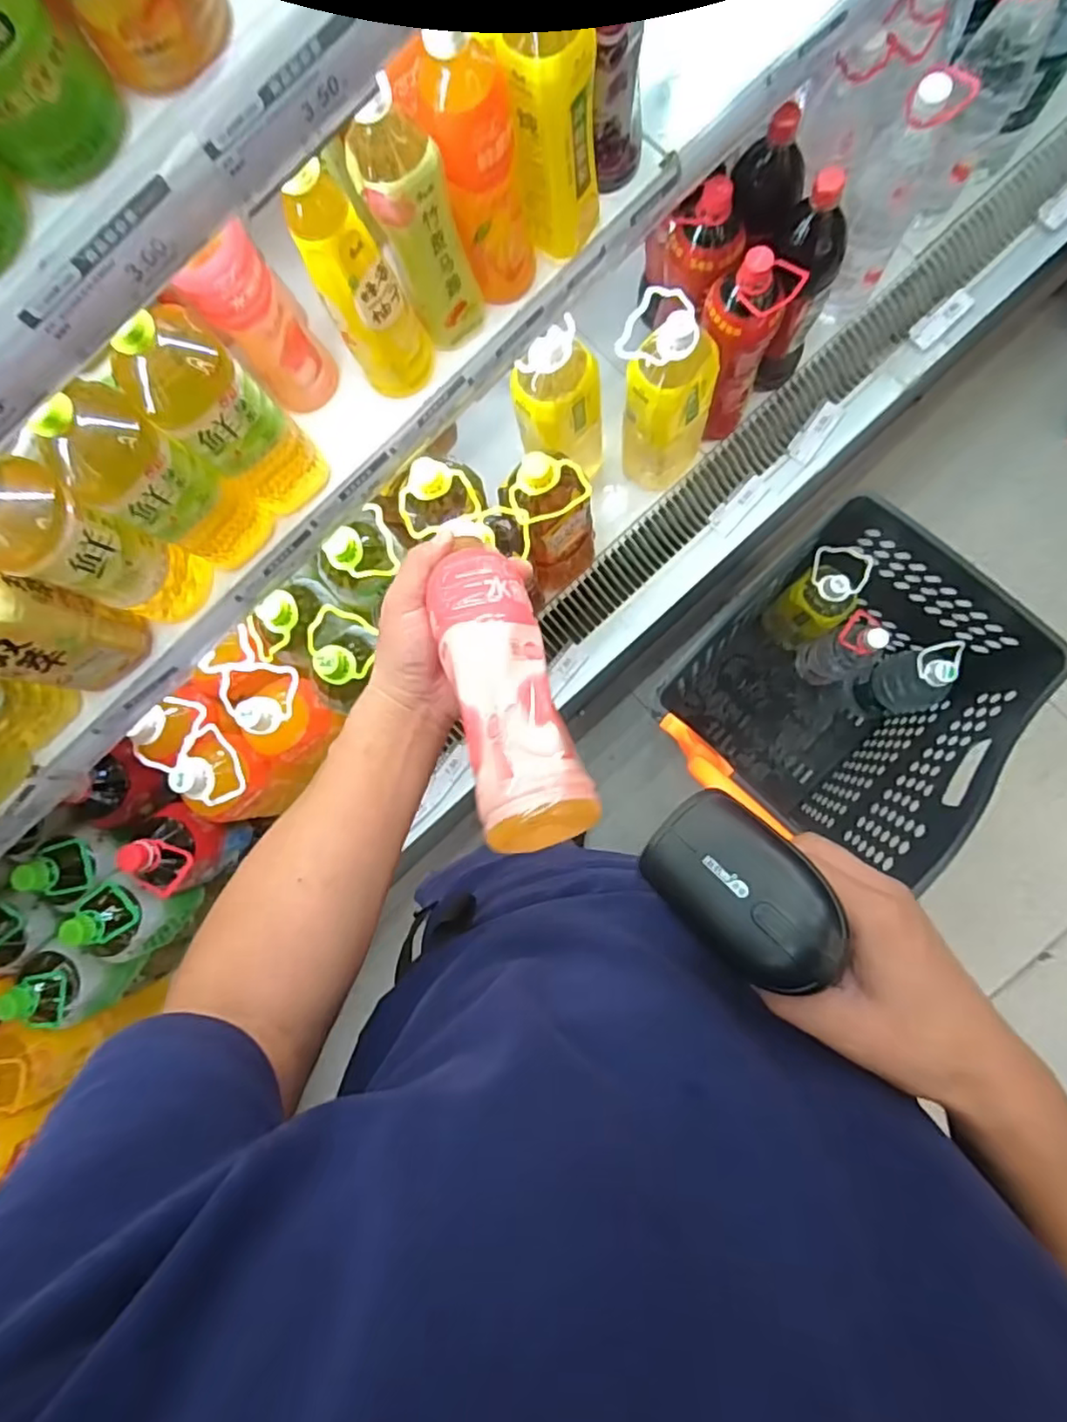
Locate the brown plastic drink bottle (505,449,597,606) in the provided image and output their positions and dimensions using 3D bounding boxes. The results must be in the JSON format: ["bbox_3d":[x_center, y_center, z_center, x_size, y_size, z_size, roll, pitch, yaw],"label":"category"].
[{"bbox_3d":[0.026,-0.241,0.862,0.098,0.319,0.079,-35,85,4],"label":"brown plastic drink bottle"}]

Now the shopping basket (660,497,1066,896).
[{"bbox_3d":[0.520,-0.049,1.100,0.366,0.610,0.392,44,93,6],"label":"shopping basket"}]

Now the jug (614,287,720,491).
[{"bbox_3d":[0.170,-0.403,0.860,0.114,0.324,0.104,0,88,6],"label":"jug"}]

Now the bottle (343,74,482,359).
[{"bbox_3d":[-0.090,-0.385,0.510,0.060,0.210,0.056,0,88,6],"label":"bottle"}]

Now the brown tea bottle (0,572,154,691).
[{"bbox_3d":[-0.434,-0.068,0.538,0.076,0.205,0.086,9,89,7],"label":"brown tea bottle"}]

